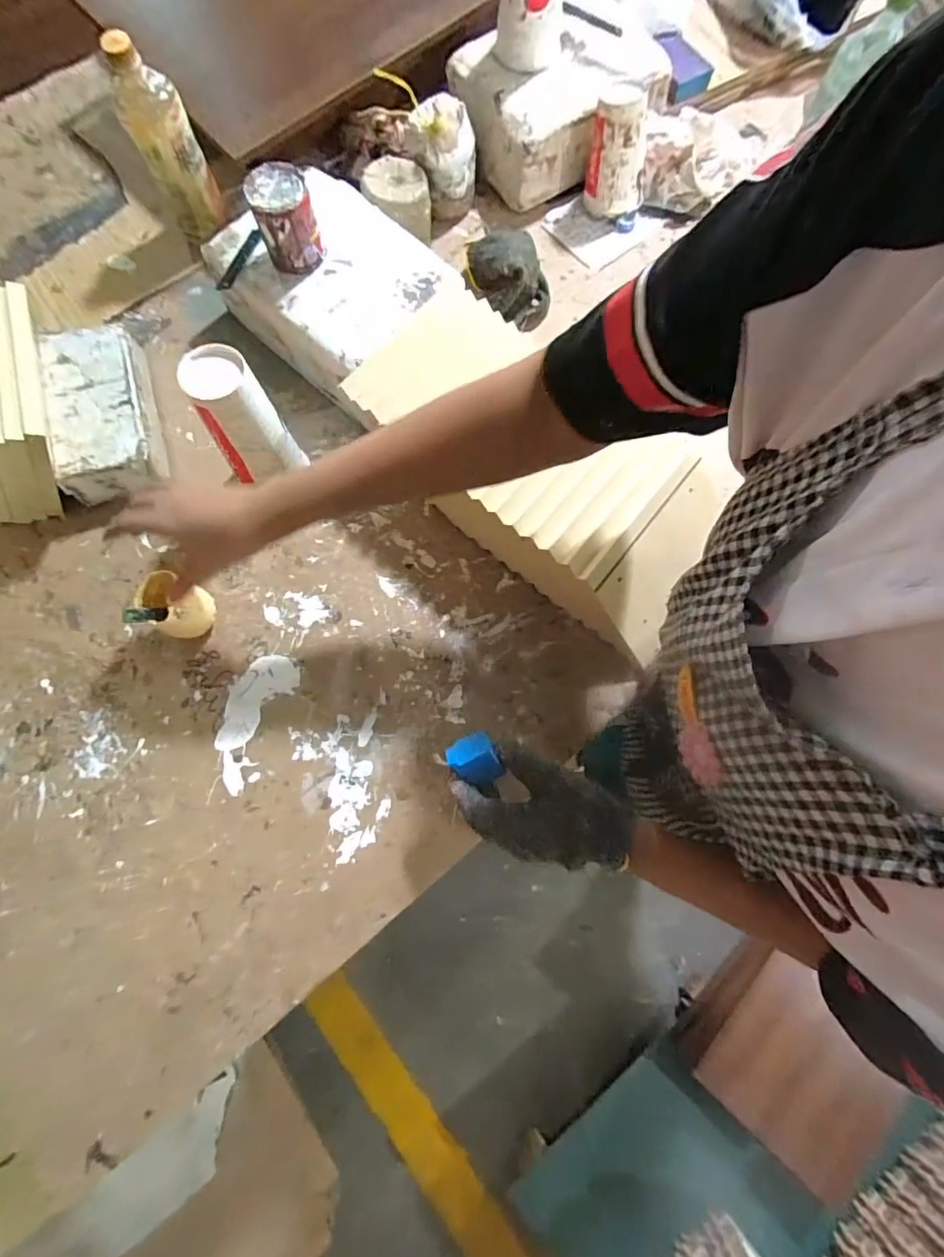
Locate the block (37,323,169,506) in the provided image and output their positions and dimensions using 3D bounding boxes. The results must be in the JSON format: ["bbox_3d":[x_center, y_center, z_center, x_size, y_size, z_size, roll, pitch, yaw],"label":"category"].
[{"bbox_3d":[-0.435,-0.257,0.610,0.109,0.059,0.211,-17,77,-8],"label":"block"}]

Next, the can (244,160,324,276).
[{"bbox_3d":[-0.205,-0.450,0.560,0.063,0.069,0.075,-19,77,-8],"label":"can"}]

